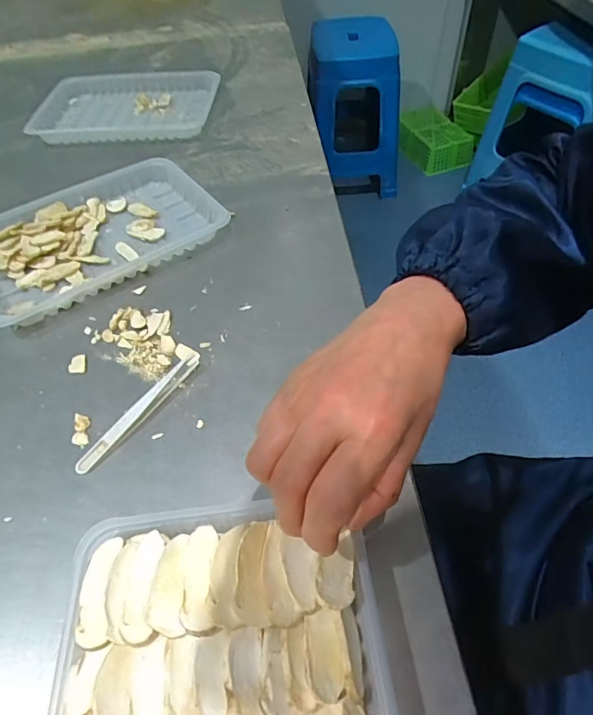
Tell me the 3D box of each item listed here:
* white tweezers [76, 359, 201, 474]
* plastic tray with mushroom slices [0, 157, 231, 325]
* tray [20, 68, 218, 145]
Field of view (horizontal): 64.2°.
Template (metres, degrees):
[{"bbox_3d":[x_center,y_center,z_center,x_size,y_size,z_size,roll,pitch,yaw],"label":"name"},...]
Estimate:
[{"bbox_3d":[-0.113,0.038,0.345,0.012,0.011,0.113,29,60,23],"label":"white tweezers"},{"bbox_3d":[-0.202,-0.125,0.471,0.231,0.023,0.155,-31,57,-19],"label":"plastic tray with mushroom slices"},{"bbox_3d":[-0.227,-0.340,0.638,0.226,0.026,0.149,-2,53,2],"label":"tray"}]

